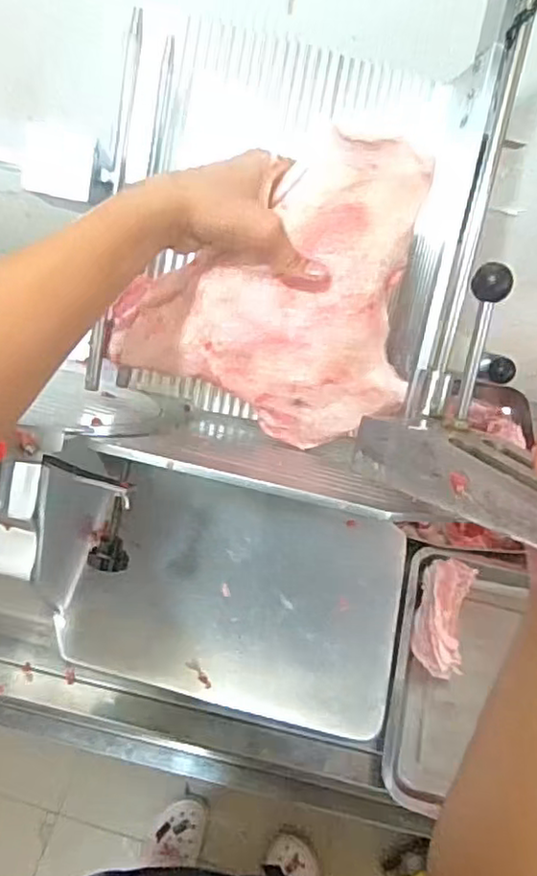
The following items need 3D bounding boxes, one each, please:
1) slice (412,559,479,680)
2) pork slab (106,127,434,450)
[{"bbox_3d":[0.243,0.243,0.877,0.067,0.076,0.165,15,58,6],"label":"slice"},{"bbox_3d":[0.023,-0.087,0.524,0.285,0.205,0.042,-32,23,21],"label":"pork slab"}]

